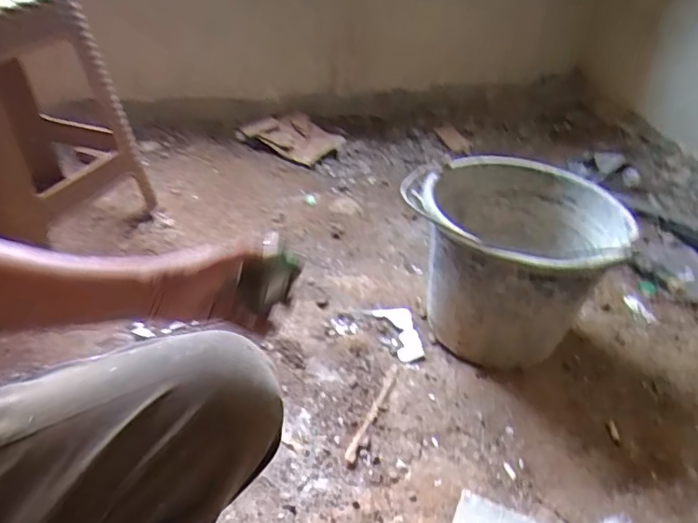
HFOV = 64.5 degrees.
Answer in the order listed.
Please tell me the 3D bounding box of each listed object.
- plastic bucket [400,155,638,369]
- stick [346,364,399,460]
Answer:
[{"bbox_3d":[0.268,0.012,0.954,0.322,0.270,0.322,1,36,-1],"label":"plastic bucket"},{"bbox_3d":[0.039,0.227,0.855,0.013,0.004,0.195,16,38,19],"label":"stick"}]

